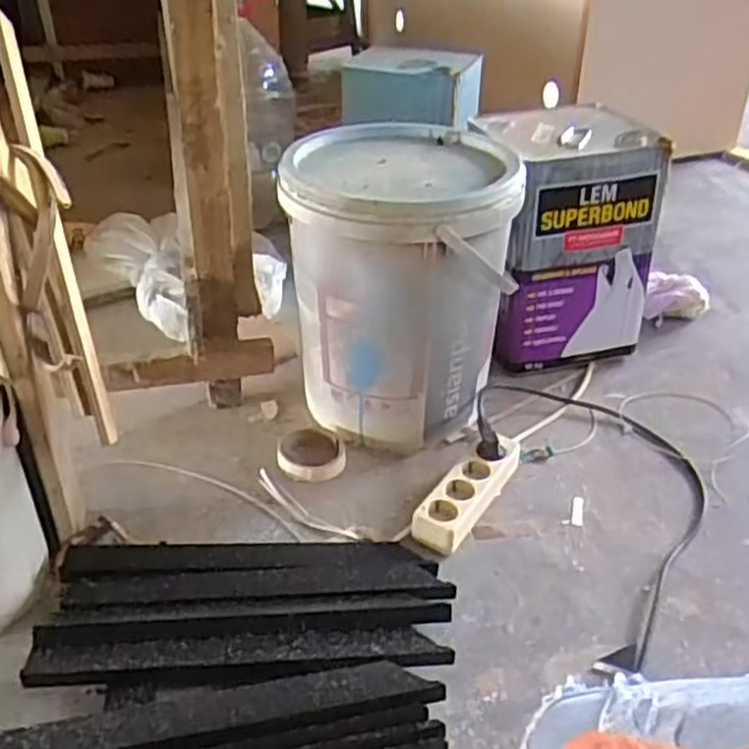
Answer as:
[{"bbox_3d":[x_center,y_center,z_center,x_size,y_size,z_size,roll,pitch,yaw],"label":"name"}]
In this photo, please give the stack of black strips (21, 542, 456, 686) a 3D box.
[{"bbox_3d":[-0.132,0.244,0.857,0.413,0.034,0.189,-1,33,-5],"label":"stack of black strips"}]

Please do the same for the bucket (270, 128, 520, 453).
[{"bbox_3d":[0.028,-0.108,1.109,0.277,0.406,0.284,2,33,-1],"label":"bucket"}]

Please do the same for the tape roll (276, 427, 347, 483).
[{"bbox_3d":[-0.086,0.106,1.100,0.093,0.026,0.108,0,31,-4],"label":"tape roll"}]

